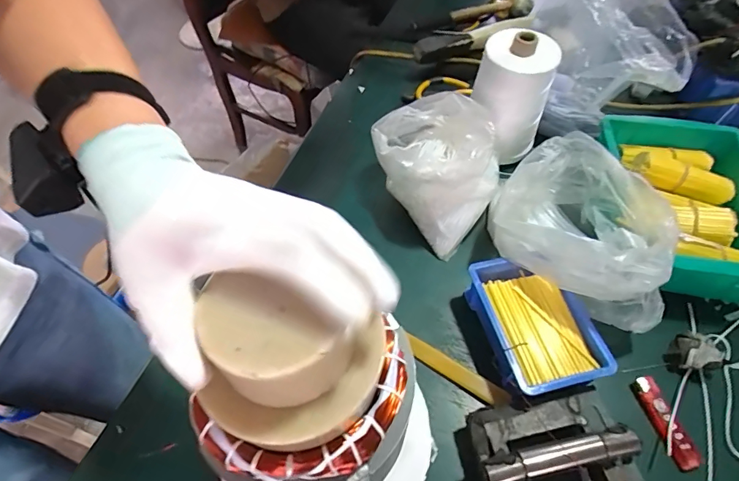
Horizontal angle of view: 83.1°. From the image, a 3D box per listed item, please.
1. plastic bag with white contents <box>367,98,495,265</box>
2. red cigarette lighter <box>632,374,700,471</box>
[{"bbox_3d":[0.089,-0.103,0.547,0.134,0.109,0.175,-33,59,-20],"label":"plastic bag with white contents"},{"bbox_3d":[0.289,0.176,0.407,0.022,0.014,0.084,-9,54,-4],"label":"red cigarette lighter"}]

